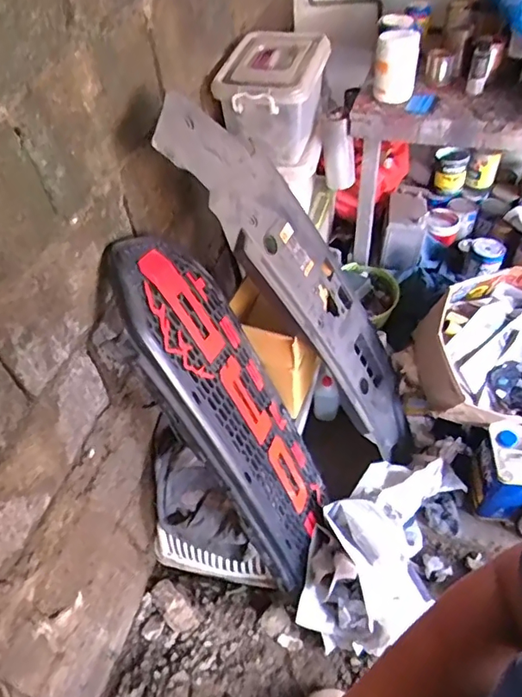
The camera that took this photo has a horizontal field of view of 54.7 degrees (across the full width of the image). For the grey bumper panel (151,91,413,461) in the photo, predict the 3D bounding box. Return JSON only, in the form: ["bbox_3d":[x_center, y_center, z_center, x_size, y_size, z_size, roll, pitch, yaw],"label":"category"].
[{"bbox_3d":[0.144,-0.129,1.284,0.046,1.134,0.346,-13,43,34],"label":"grey bumper panel"}]

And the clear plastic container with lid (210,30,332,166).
[{"bbox_3d":[0.040,-0.668,1.349,0.252,0.209,0.335,7,51,11],"label":"clear plastic container with lid"}]

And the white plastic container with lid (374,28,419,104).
[{"bbox_3d":[0.351,-0.734,1.309,0.107,0.170,0.097,3,51,8],"label":"white plastic container with lid"}]

